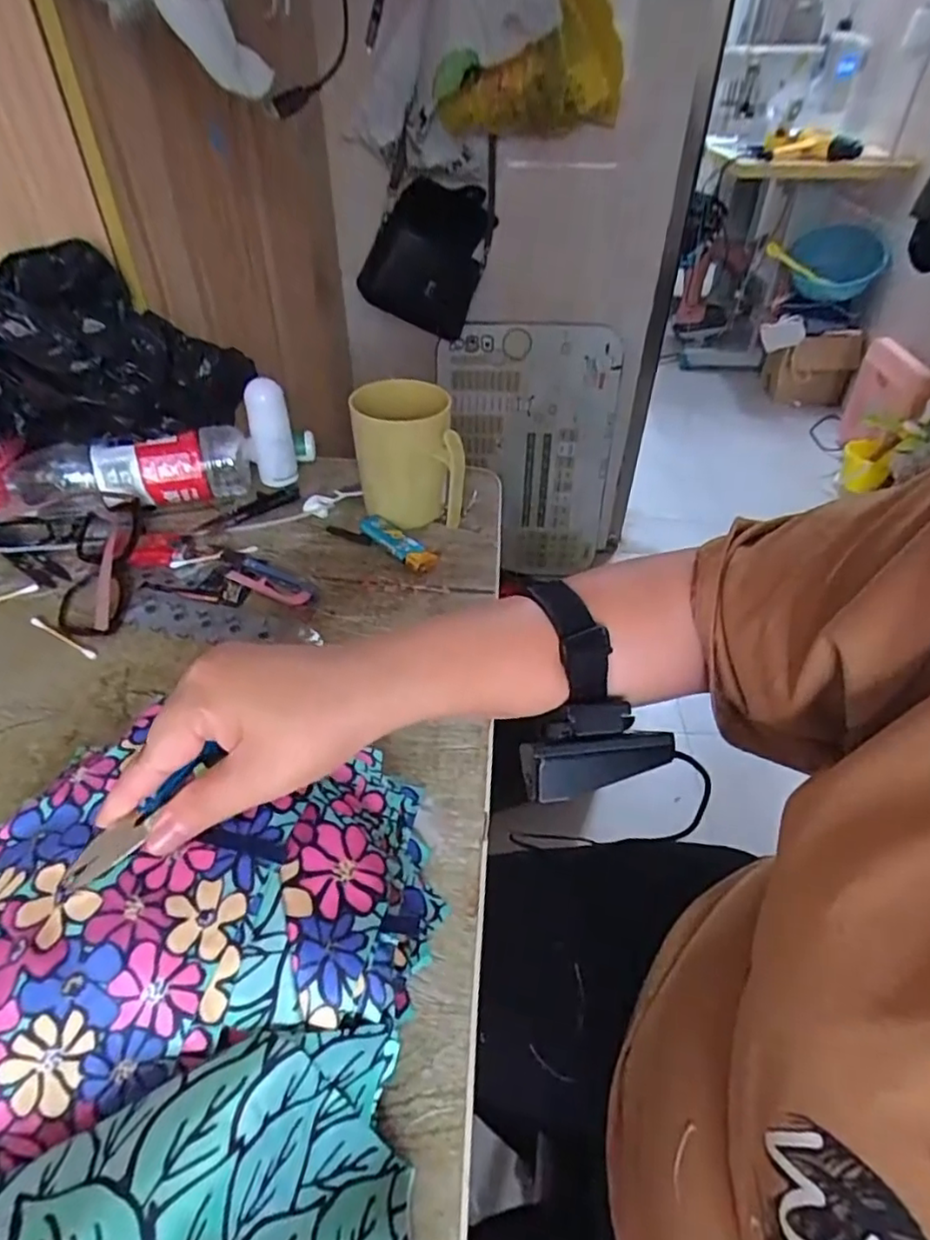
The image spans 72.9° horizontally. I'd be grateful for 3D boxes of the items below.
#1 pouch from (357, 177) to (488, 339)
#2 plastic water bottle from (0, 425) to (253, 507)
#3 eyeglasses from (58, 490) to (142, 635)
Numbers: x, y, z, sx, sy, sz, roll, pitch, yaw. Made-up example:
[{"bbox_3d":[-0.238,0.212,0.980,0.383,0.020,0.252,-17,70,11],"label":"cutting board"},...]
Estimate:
[{"bbox_3d":[-0.064,-0.641,1.126,0.239,0.243,0.040,-14,65,-38],"label":"pouch"},{"bbox_3d":[-0.305,-0.124,0.552,0.227,0.059,0.076,-15,46,-18],"label":"plastic water bottle"},{"bbox_3d":[-0.288,-0.050,0.494,0.047,0.034,0.148,-6,44,-9],"label":"eyeglasses"}]

